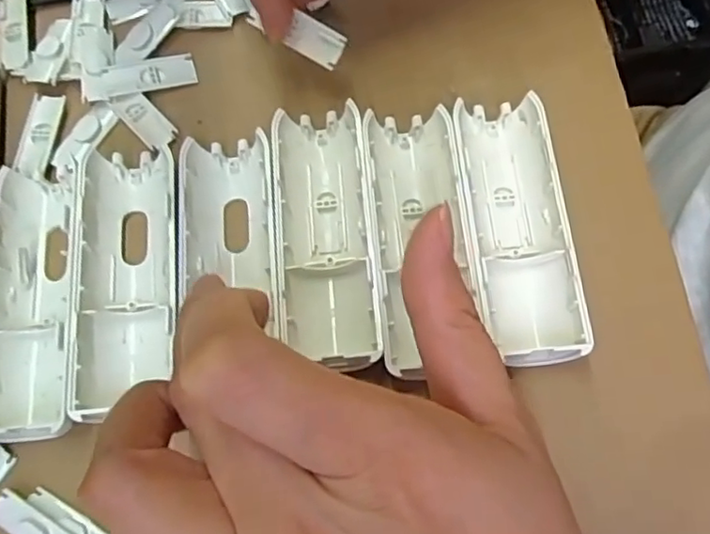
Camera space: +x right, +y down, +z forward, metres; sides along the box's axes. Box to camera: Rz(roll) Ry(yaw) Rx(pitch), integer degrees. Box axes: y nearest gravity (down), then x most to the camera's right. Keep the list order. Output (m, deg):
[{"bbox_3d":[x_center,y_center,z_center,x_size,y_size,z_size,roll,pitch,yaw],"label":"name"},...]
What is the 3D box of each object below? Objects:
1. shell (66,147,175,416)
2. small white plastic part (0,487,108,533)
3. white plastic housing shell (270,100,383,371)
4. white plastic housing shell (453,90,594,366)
[{"bbox_3d":[-0.078,0.002,0.210,0.032,0.015,0.094,-7,71,0],"label":"shell"},{"bbox_3d":[-0.096,0.082,0.192,0.038,0.007,0.016,26,74,10],"label":"small white plastic part"},{"bbox_3d":[-0.011,-0.013,0.214,0.032,0.015,0.097,-5,71,0],"label":"white plastic housing shell"},{"bbox_3d":[0.056,-0.015,0.213,0.032,0.015,0.095,-6,71,0],"label":"white plastic housing shell"}]

